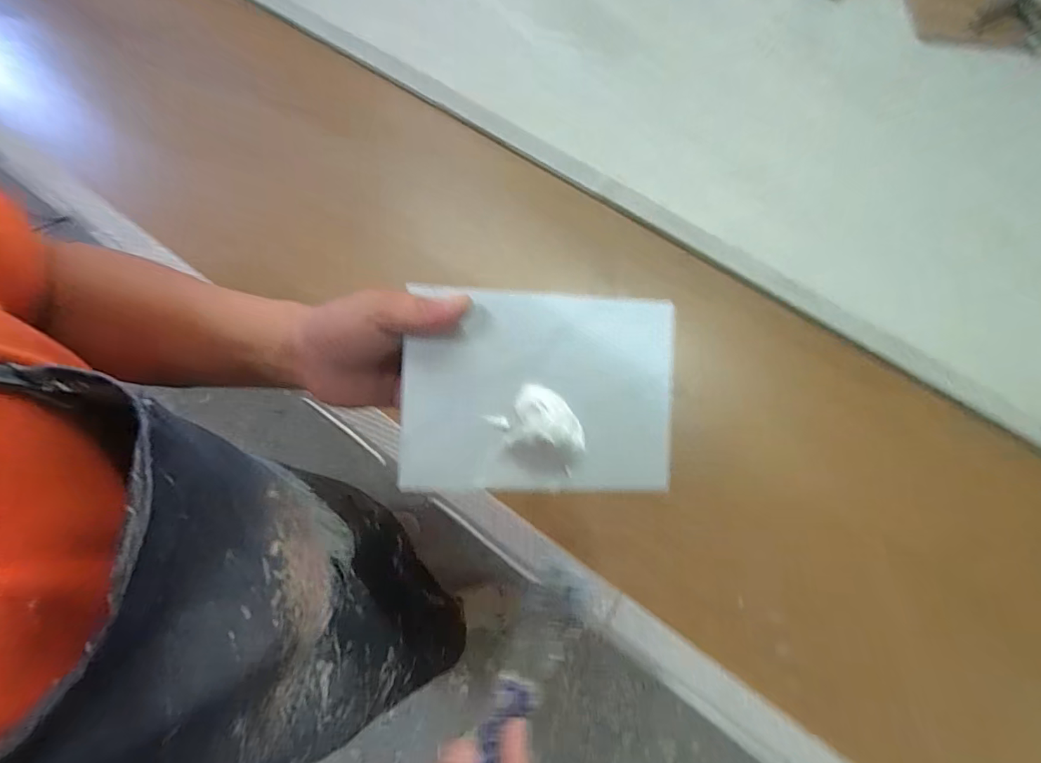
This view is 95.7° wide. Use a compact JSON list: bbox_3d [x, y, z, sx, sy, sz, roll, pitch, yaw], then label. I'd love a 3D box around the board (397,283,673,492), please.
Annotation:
[{"bbox_3d":[0.014,0.009,0.315,0.180,0.019,0.132,2,90,-7],"label":"board"}]

